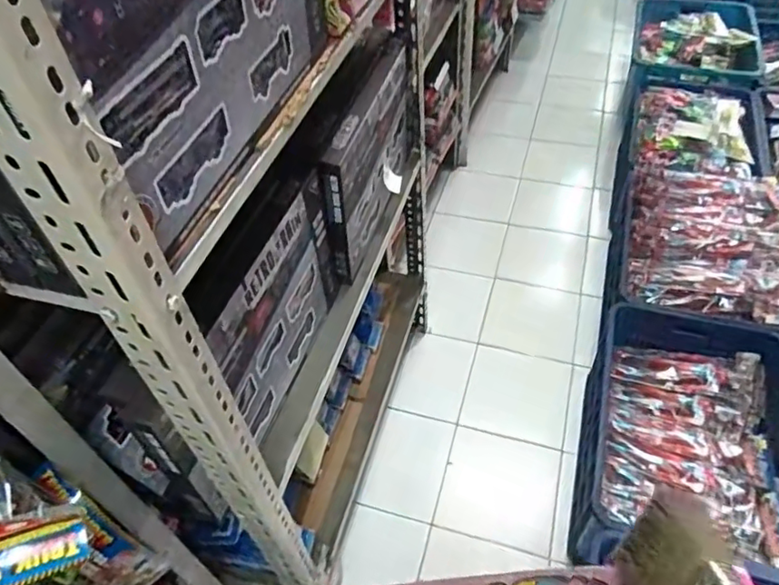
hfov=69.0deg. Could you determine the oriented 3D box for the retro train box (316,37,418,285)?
[{"bbox_3d":[-0.021,-0.253,1.090,0.051,0.279,0.444,10,50,12],"label":"retro train box"}]

